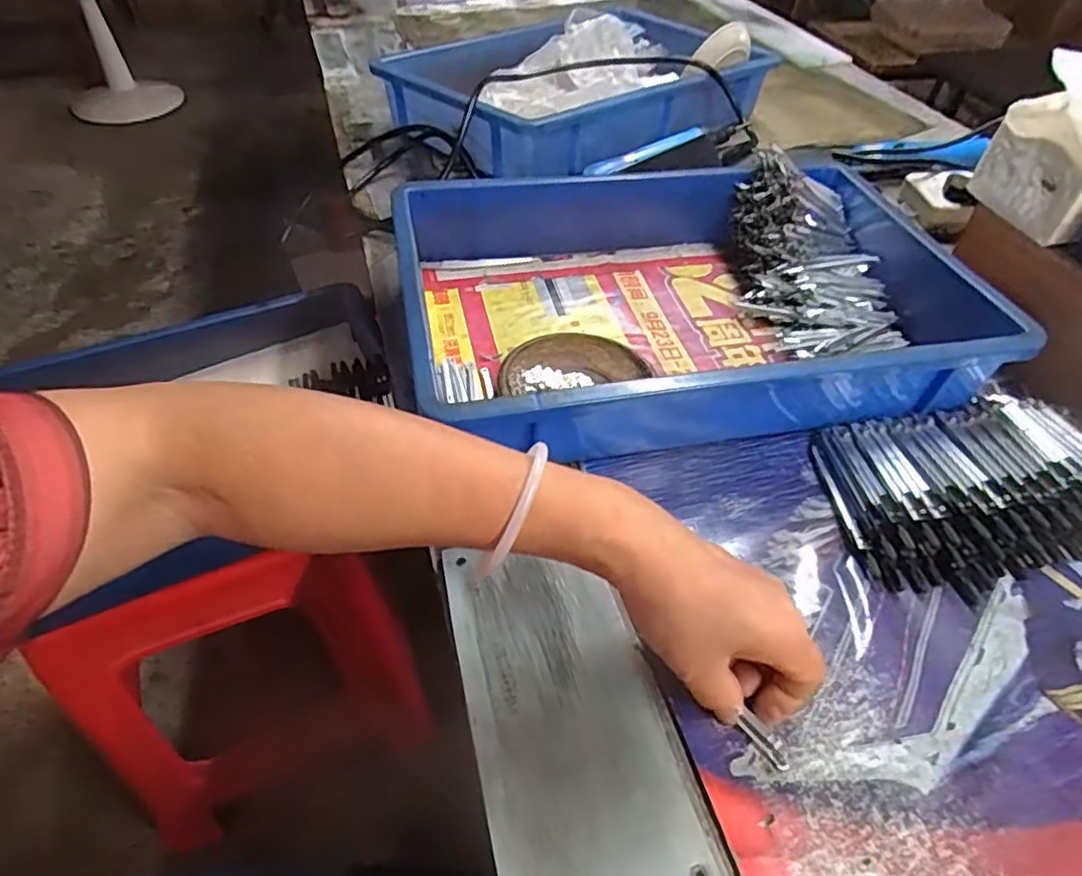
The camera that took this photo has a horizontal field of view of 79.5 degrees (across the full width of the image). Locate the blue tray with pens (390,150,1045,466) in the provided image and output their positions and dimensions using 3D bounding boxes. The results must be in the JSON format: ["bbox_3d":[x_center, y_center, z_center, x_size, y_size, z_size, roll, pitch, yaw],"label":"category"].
[{"bbox_3d":[0.120,-0.119,0.534,0.450,0.083,0.284,-9,48,-10],"label":"blue tray with pens"}]

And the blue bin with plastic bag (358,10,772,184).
[{"bbox_3d":[0.044,-0.442,0.809,0.434,0.109,0.312,-31,55,-27],"label":"blue bin with plastic bag"}]

